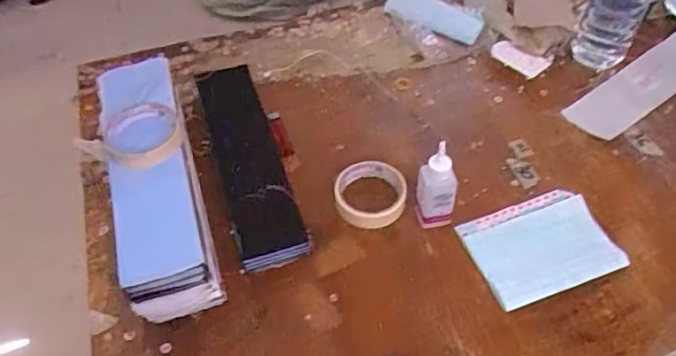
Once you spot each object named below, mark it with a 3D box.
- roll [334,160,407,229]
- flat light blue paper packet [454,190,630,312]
[{"bbox_3d":[0.041,0.022,0.732,0.089,0.031,0.089,-3,50,3],"label":"roll"},{"bbox_3d":[0.240,0.078,0.685,0.160,0.006,0.123,-18,51,-10],"label":"flat light blue paper packet"}]

